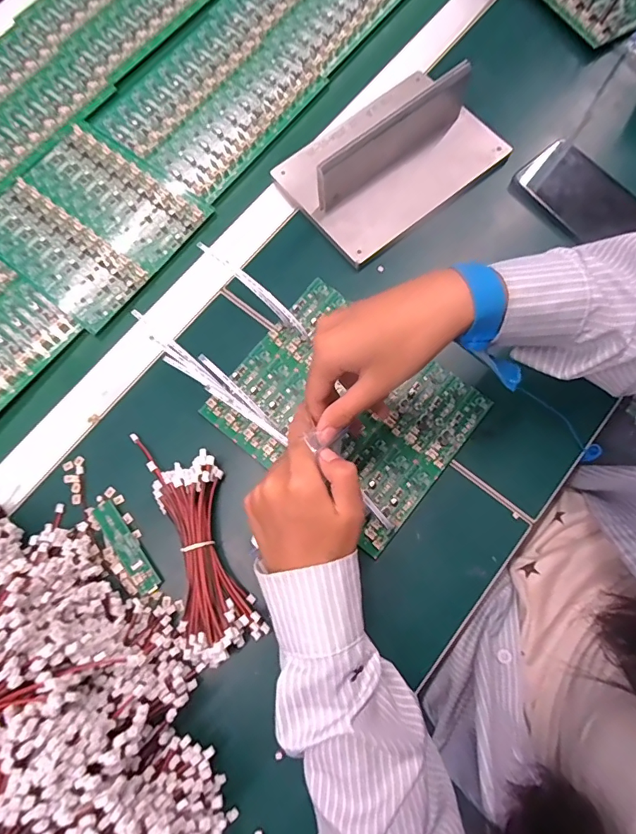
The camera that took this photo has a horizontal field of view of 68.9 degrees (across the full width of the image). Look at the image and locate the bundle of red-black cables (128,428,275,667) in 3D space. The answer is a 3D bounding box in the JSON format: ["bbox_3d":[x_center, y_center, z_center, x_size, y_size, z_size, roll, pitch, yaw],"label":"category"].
[{"bbox_3d":[-0.097,0.097,0.374,0.061,0.030,0.183,-19,76,-3],"label":"bundle of red-black cables"}]

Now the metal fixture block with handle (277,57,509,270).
[{"bbox_3d":[0.069,-0.261,0.449,0.197,0.060,0.138,-36,78,-7],"label":"metal fixture block with handle"}]

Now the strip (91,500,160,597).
[{"bbox_3d":[-0.163,0.110,0.392,0.019,0.006,0.086,-34,75,-17],"label":"strip"}]

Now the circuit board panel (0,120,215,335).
[{"bbox_3d":[-0.234,-0.201,0.470,0.190,0.004,0.168,37,80,10],"label":"circuit board panel"}]

